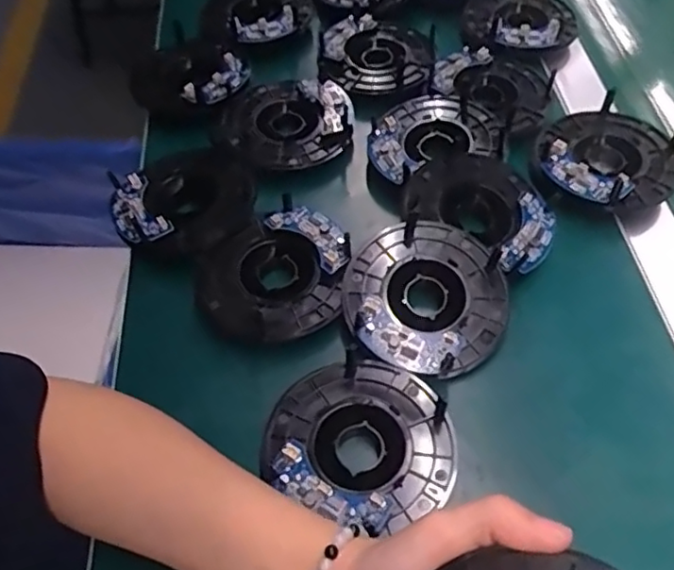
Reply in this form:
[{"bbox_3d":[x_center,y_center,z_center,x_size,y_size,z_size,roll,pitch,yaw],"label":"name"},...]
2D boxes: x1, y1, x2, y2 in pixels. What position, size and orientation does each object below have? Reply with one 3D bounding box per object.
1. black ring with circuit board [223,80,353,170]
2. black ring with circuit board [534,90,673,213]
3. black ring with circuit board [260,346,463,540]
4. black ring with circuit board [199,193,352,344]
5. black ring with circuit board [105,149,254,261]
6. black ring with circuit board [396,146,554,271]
[{"bbox_3d":[-0.040,-0.132,0.491,0.099,0.017,0.087,14,57,12],"label":"black ring with circuit board"},{"bbox_3d":[0.204,-0.098,0.461,0.100,0.027,0.102,-1,55,2],"label":"black ring with circuit board"},{"bbox_3d":[0.013,0.082,0.337,0.101,0.018,0.092,-1,55,2],"label":"black ring with circuit board"},{"bbox_3d":[-0.039,-0.010,0.398,0.097,0.019,0.091,-1,55,2],"label":"black ring with circuit board"},{"bbox_3d":[-0.111,-0.066,0.448,0.098,0.018,0.103,-1,55,2],"label":"black ring with circuit board"},{"bbox_3d":[0.096,-0.052,0.420,0.099,0.024,0.097,-1,55,2],"label":"black ring with circuit board"}]

